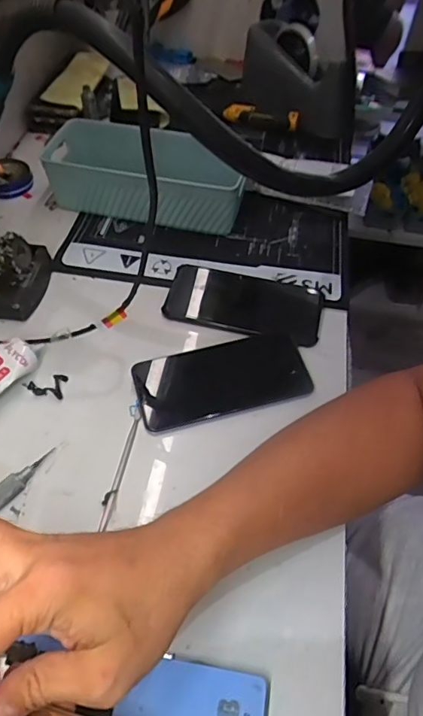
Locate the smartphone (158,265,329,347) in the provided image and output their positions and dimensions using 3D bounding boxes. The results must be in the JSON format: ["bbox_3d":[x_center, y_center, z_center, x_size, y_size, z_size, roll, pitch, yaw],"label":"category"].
[{"bbox_3d":[0.035,-0.062,0.540,0.163,0.011,0.084,11,52,9],"label":"smartphone"}]

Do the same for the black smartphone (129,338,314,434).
[{"bbox_3d":[0.012,0.020,0.478,0.164,0.013,0.075,-13,53,-10],"label":"black smartphone"}]

